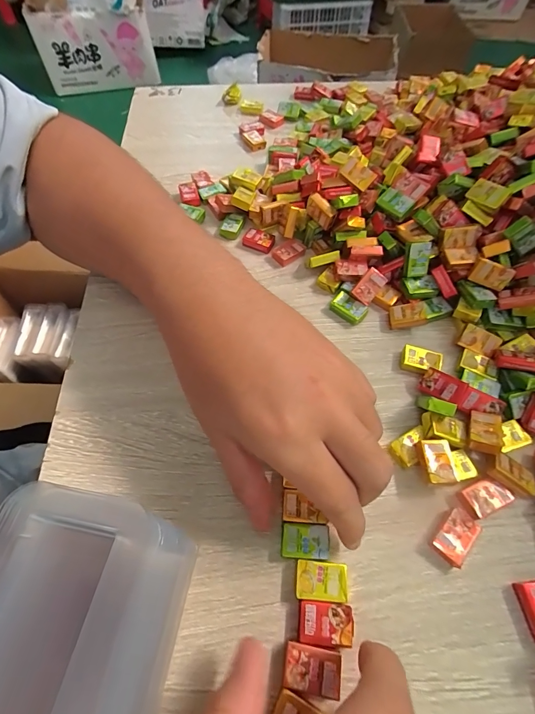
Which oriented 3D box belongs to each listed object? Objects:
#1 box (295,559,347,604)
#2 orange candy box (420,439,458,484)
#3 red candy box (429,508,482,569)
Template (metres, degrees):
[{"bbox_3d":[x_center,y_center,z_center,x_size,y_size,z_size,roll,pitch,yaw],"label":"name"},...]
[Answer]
[{"bbox_3d":[0.028,0.115,0.180,0.025,0.008,0.017,5,59,2],"label":"box"},{"bbox_3d":[0.099,0.061,0.204,0.017,0.010,0.025,1,59,0],"label":"orange candy box"},{"bbox_3d":[0.102,0.098,0.191,0.018,0.010,0.026,37,65,20],"label":"red candy box"}]

